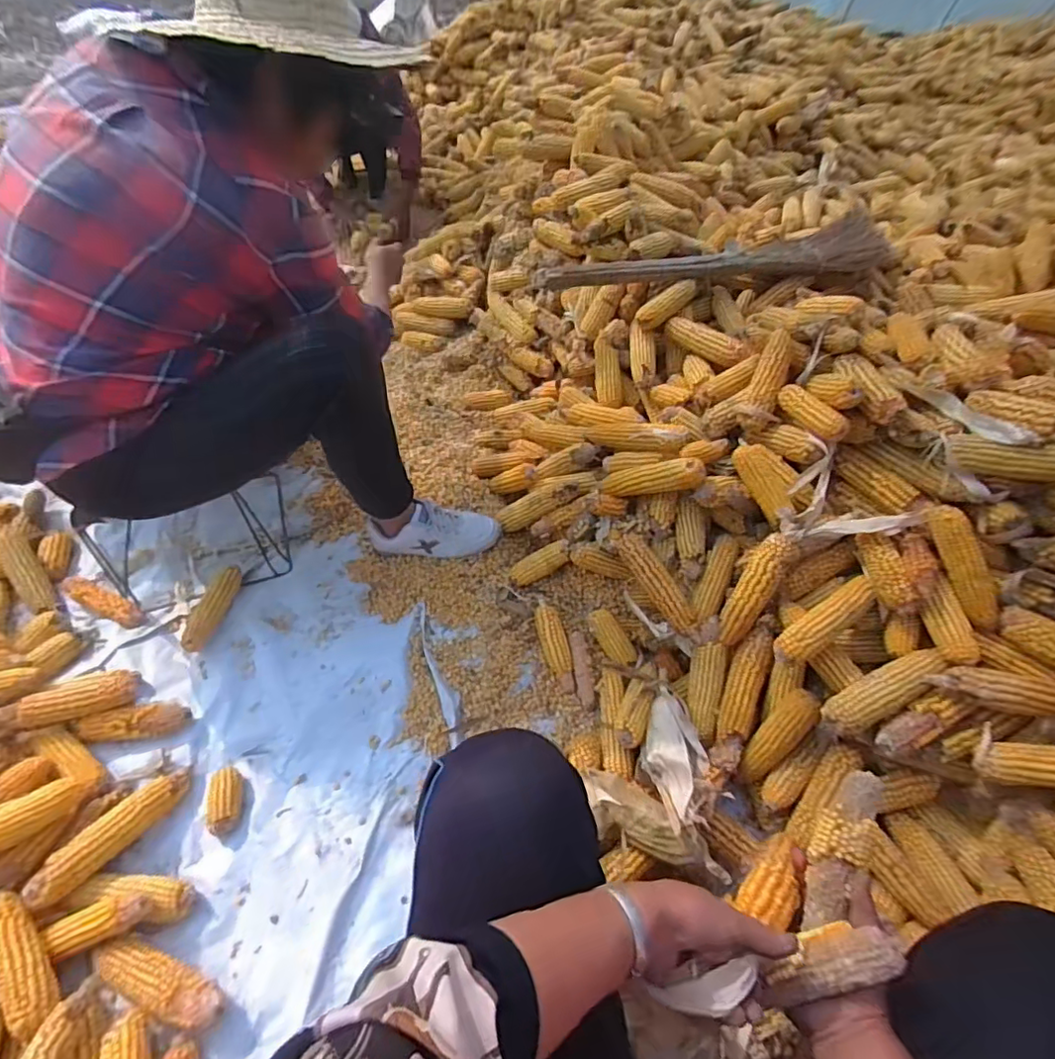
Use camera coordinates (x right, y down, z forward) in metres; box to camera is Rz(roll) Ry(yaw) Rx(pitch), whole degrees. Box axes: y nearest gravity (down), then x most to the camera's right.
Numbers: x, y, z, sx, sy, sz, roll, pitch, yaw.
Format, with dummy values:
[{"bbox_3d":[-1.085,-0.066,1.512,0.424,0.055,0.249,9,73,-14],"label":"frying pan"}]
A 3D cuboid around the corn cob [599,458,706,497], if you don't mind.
[{"bbox_3d":[0.217,-0.092,0.990,0.194,0.050,0.045,-6,38,45],"label":"corn cob"}]

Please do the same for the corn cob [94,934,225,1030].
[{"bbox_3d":[-0.454,0.563,0.705,0.174,0.048,0.054,18,52,14],"label":"corn cob"}]

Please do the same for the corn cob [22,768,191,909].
[{"bbox_3d":[-0.580,0.419,0.792,0.053,0.043,0.211,24,35,18],"label":"corn cob"}]

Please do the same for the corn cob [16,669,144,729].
[{"bbox_3d":[-0.701,0.264,0.890,0.153,0.046,0.051,-13,49,-35],"label":"corn cob"}]

